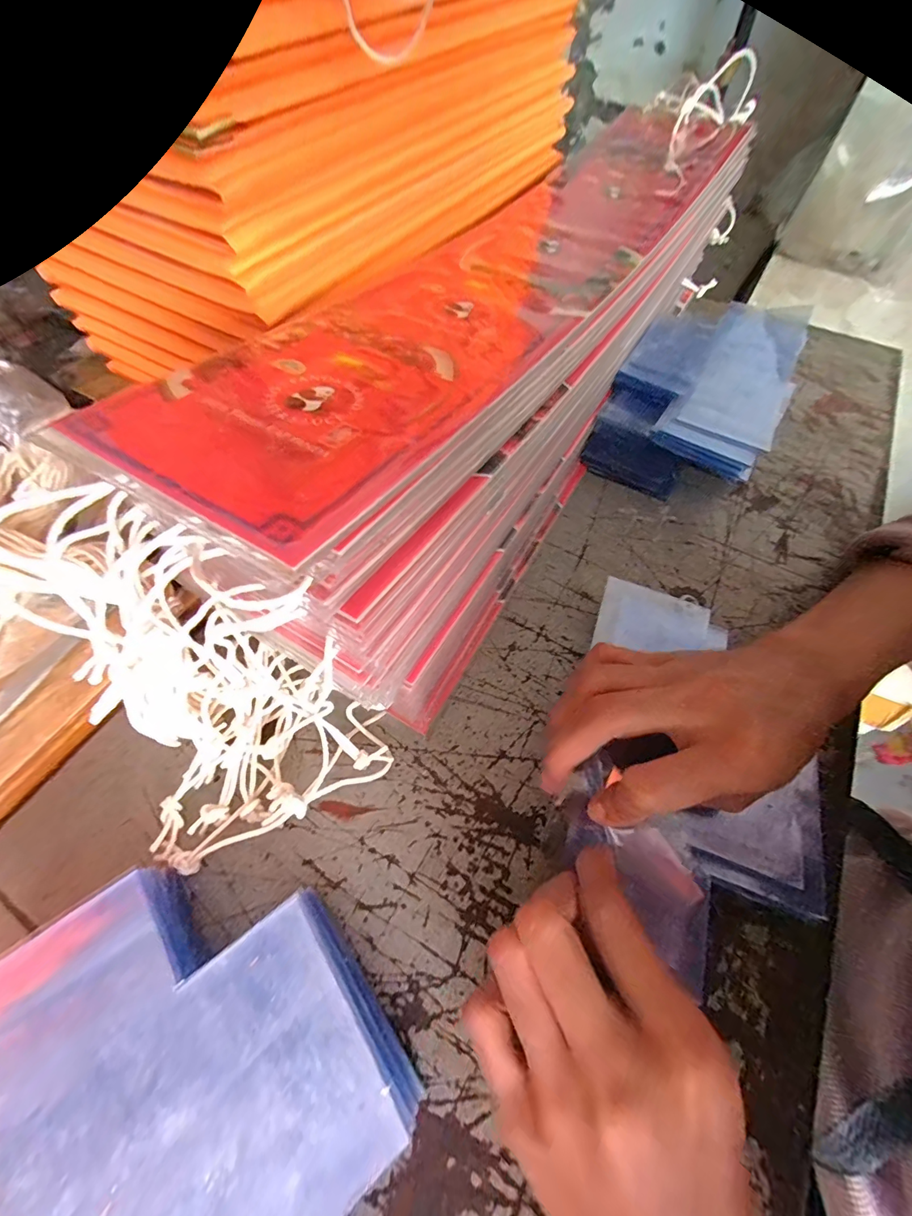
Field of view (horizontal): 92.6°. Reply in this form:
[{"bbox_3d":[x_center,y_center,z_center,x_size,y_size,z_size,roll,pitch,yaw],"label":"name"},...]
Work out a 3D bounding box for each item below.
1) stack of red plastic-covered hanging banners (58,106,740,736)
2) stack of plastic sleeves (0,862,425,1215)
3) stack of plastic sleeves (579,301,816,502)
[{"bbox_3d":[0.041,-0.165,0.286,0.125,0.141,0.466,26,63,14],"label":"stack of red plastic-covered hanging banners"},{"bbox_3d":[-0.080,0.170,0.147,0.110,0.033,0.167,-34,65,-19],"label":"stack of plastic sleeves"},{"bbox_3d":[0.198,-0.175,0.343,0.116,0.057,0.217,31,64,17],"label":"stack of plastic sleeves"}]

